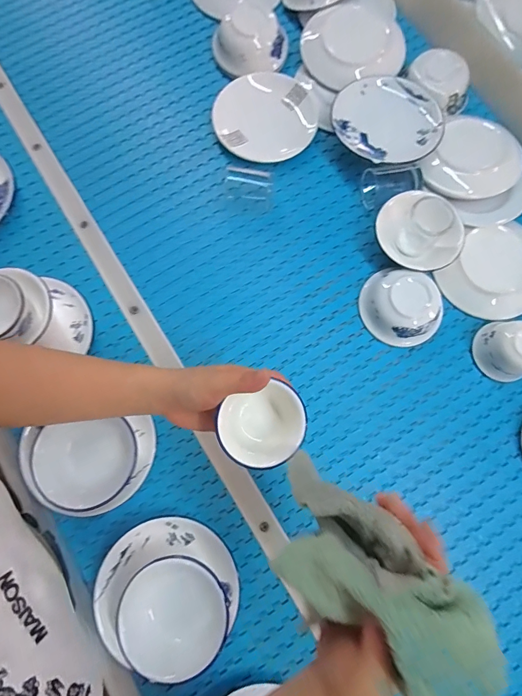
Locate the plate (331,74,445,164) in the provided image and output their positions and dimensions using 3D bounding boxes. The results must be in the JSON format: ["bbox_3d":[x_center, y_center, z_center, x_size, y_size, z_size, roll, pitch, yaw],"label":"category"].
[{"bbox_3d":[0.183,-0.326,0.536,0.149,0.023,0.145,0,79,-2],"label":"plate"}]

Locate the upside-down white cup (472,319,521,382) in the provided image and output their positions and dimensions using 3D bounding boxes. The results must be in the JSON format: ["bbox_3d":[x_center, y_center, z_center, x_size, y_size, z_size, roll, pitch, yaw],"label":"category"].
[{"bbox_3d":[0.310,0.002,0.471,0.067,0.057,0.074,-14,78,-4],"label":"upside-down white cup"}]

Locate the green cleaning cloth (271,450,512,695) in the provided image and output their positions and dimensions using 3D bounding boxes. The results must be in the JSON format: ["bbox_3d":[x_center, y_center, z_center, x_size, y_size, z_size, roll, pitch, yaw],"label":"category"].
[{"bbox_3d":[0.059,0.137,0.237,0.070,0.049,0.159,-45,42,-10],"label":"green cleaning cloth"}]

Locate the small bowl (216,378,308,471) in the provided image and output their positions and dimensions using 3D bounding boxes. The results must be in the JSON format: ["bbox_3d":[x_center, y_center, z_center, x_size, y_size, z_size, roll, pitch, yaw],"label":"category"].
[{"bbox_3d":[0.003,0.071,0.345,0.078,0.047,0.066,-22,79,-6],"label":"small bowl"}]

